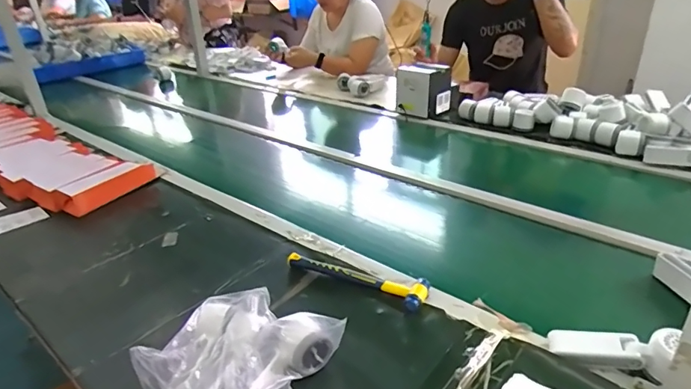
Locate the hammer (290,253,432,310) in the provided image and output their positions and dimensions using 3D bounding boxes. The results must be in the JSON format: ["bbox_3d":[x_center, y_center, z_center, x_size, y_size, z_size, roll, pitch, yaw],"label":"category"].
[{"bbox_3d":[0.019,0.131,0.756,0.245,0.022,0.055,15,34,30],"label":"hammer"}]

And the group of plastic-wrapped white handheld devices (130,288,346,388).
[{"bbox_3d":[-0.137,0.205,0.580,0.177,0.092,0.206,22,38,38],"label":"group of plastic-wrapped white handheld devices"}]

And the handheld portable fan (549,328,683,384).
[{"bbox_3d":[0.331,0.187,0.570,0.135,0.044,0.040,7,31,18],"label":"handheld portable fan"}]

